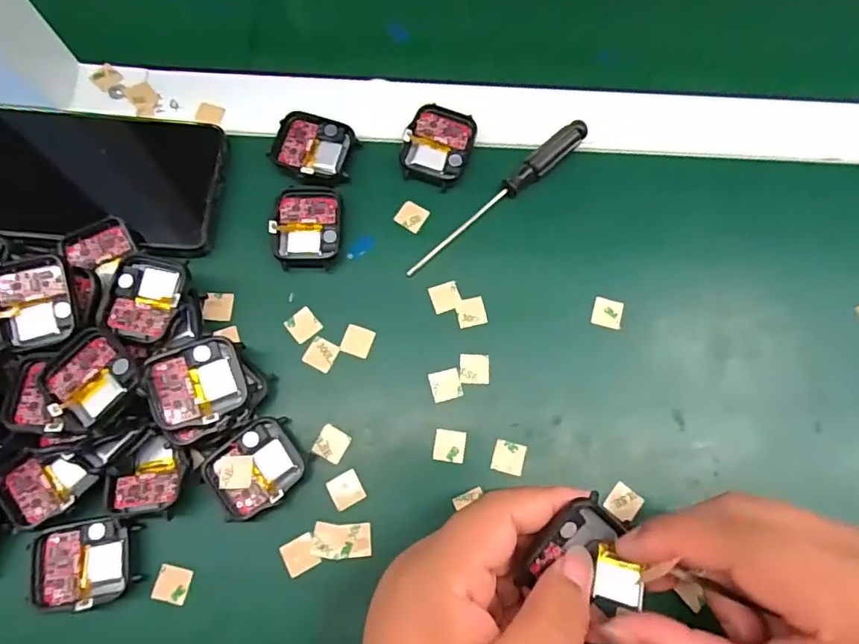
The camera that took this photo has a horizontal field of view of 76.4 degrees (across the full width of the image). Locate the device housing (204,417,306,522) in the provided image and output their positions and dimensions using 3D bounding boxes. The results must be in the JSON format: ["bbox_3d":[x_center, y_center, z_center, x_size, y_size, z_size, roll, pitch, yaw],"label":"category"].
[{"bbox_3d":[-0.084,0.071,0.266,0.042,0.009,0.038,-31,76,-10],"label":"device housing"}]

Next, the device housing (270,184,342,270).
[{"bbox_3d":[-0.067,-0.052,0.299,0.036,0.008,0.046,0,73,-1],"label":"device housing"}]

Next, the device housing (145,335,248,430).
[{"bbox_3d":[-0.110,0.028,0.259,0.040,0.010,0.041,-17,83,-20],"label":"device housing"}]

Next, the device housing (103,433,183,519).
[{"bbox_3d":[-0.134,0.073,0.259,0.032,0.012,0.036,4,73,0],"label":"device housing"}]

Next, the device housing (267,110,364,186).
[{"bbox_3d":[-0.066,-0.098,0.311,0.045,0.007,0.038,17,74,4],"label":"device housing"}]

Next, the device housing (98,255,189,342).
[{"bbox_3d":[-0.140,-0.012,0.267,0.037,0.005,0.042,12,74,5],"label":"device housing"}]

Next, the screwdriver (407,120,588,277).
[{"bbox_3d":[0.040,-0.070,0.305,0.129,0.016,0.012,-41,78,-12],"label":"screwdriver"}]

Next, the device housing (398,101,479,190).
[{"bbox_3d":[0.005,-0.101,0.314,0.038,0.010,0.046,17,74,4],"label":"device housing"}]

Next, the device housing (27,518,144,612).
[{"bbox_3d":[-0.159,0.112,0.252,0.044,0.009,0.037,-9,74,-4],"label":"device housing"}]

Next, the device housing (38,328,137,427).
[{"bbox_3d":[-0.153,0.025,0.246,0.040,0.014,0.036,41,77,11],"label":"device housing"}]

